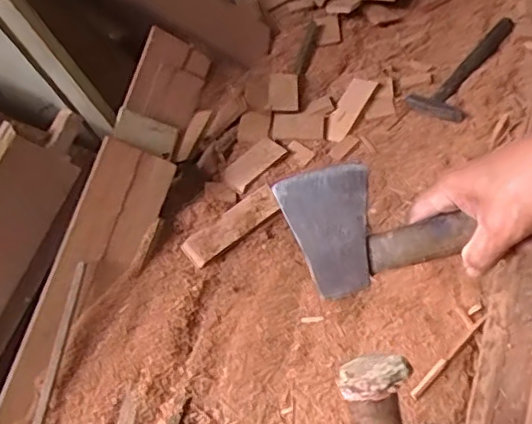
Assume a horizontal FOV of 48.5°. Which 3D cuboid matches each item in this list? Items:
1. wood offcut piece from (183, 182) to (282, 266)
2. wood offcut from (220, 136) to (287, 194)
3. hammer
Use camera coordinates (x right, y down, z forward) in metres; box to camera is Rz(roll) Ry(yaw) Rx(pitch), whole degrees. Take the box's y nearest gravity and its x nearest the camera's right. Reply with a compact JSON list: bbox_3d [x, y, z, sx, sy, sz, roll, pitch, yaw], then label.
[{"bbox_3d":[-0.048,0.018,0.855,0.155,0.015,0.047,-36,60,-19],"label":"wood offcut piece"},{"bbox_3d":[-0.021,-0.077,0.916,0.050,0.005,0.106,36,65,26],"label":"wood offcut"},{"bbox_3d":[0.338,-0.246,0.988,0.091,0.021,0.273,29,62,23],"label":"hammer"}]

